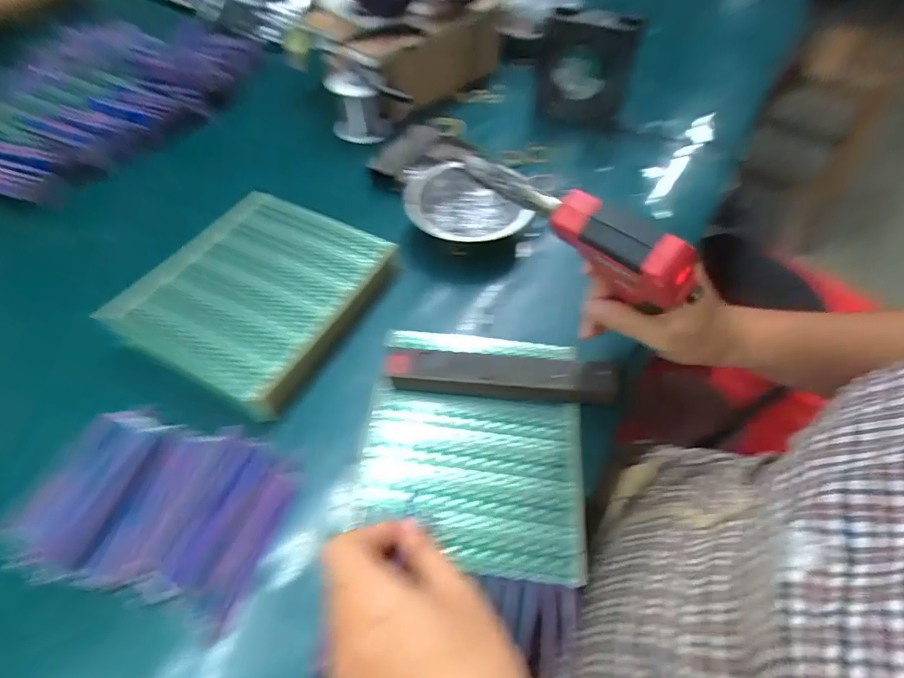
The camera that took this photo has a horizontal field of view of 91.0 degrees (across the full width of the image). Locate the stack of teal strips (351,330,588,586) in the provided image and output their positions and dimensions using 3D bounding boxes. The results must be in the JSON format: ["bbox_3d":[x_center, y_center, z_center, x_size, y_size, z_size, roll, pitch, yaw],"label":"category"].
[{"bbox_3d":[0.018,0.077,0.354,0.168,0.008,0.190,6,55,3],"label":"stack of teal strips"}]

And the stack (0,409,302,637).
[{"bbox_3d":[-0.210,0.111,0.307,0.171,0.027,0.109,12,56,8],"label":"stack"}]

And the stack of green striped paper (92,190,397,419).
[{"bbox_3d":[-0.178,-0.045,0.408,0.178,0.032,0.200,23,58,15],"label":"stack of green striped paper"}]

